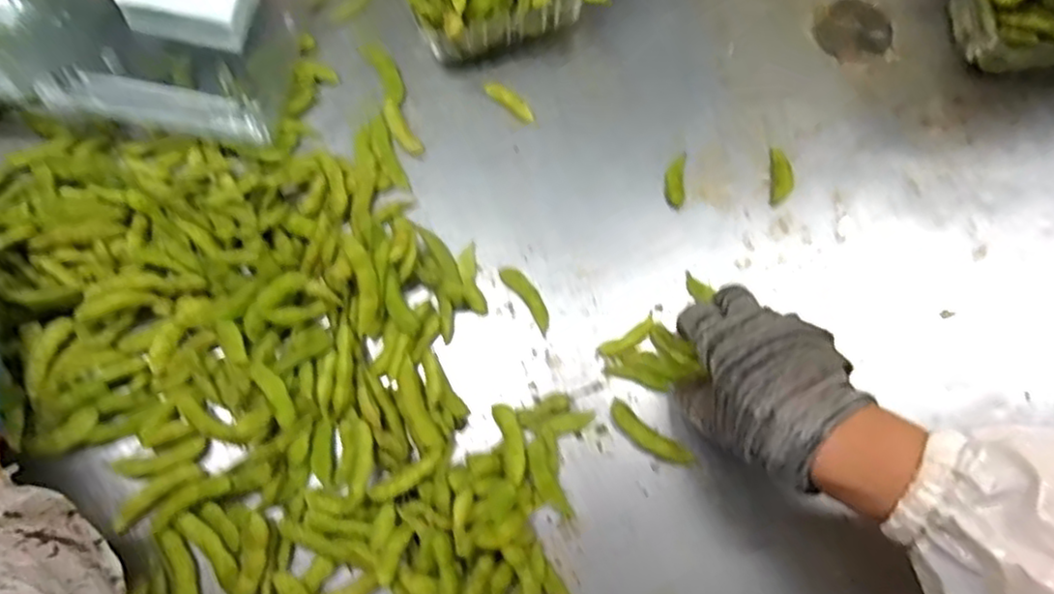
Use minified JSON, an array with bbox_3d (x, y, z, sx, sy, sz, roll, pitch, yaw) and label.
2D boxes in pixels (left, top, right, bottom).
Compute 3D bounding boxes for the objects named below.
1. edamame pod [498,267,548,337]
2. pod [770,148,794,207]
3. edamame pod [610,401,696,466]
[{"bbox_3d":[0.001,0.000,0.472,0.014,0.005,0.053,-36,74,-10],"label":"edamame pod"},{"bbox_3d":[0.180,-0.085,0.487,0.015,0.004,0.043,4,72,3],"label":"pod"},{"bbox_3d":[0.077,0.088,0.433,0.060,0.005,0.016,35,76,12],"label":"edamame pod"}]

